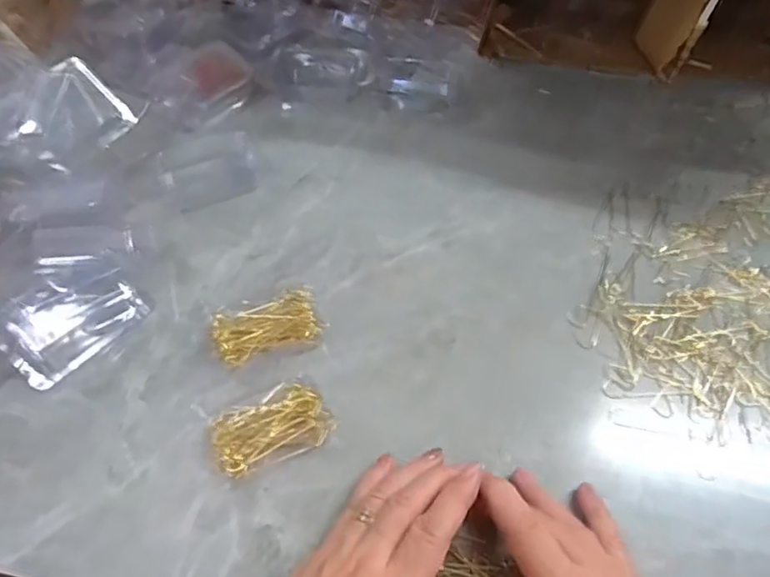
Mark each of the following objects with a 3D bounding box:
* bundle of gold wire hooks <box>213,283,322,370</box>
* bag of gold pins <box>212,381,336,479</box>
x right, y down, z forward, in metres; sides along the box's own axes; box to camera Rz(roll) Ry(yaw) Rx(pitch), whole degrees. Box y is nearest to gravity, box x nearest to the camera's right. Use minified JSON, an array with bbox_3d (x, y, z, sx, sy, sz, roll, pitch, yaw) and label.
[{"bbox_3d":[-0.082,0.025,0.413,0.072,0.011,0.042,-20,56,-15],"label":"bundle of gold wire hooks"},{"bbox_3d":[-0.071,0.087,0.370,0.071,0.015,0.043,-16,56,-13],"label":"bag of gold pins"}]

